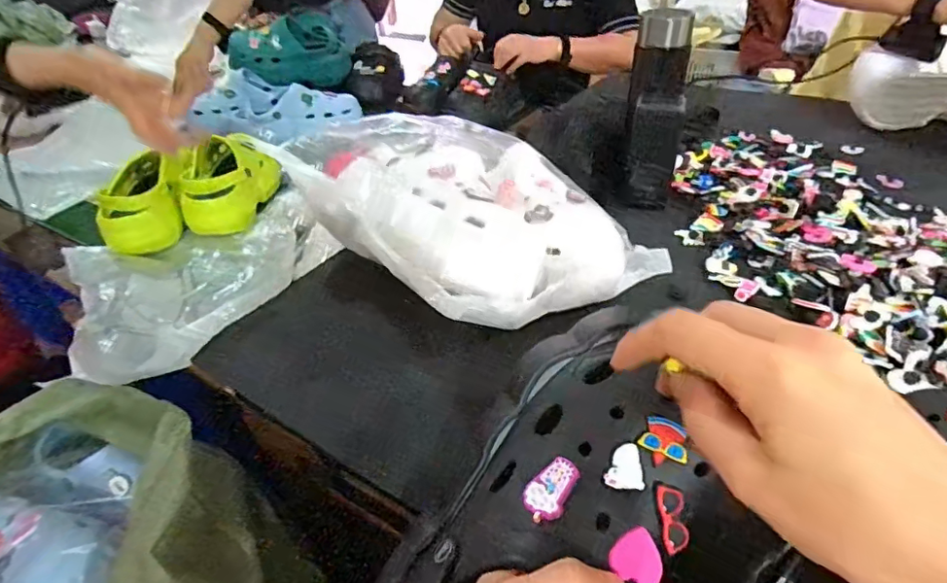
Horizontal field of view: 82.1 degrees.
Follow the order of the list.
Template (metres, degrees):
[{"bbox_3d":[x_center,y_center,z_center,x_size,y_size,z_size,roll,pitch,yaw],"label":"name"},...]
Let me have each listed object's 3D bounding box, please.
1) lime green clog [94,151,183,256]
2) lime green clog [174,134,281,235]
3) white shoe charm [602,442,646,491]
[{"bbox_3d":[-0.521,-0.152,0.876,0.110,0.098,0.220,-14,39,-14],"label":"lime green clog"},{"bbox_3d":[-0.409,-0.180,0.904,0.109,0.115,0.218,-3,37,0],"label":"lime green clog"},{"bbox_3d":[0.077,0.091,0.282,0.019,0.004,0.022,-7,71,4],"label":"white shoe charm"}]

